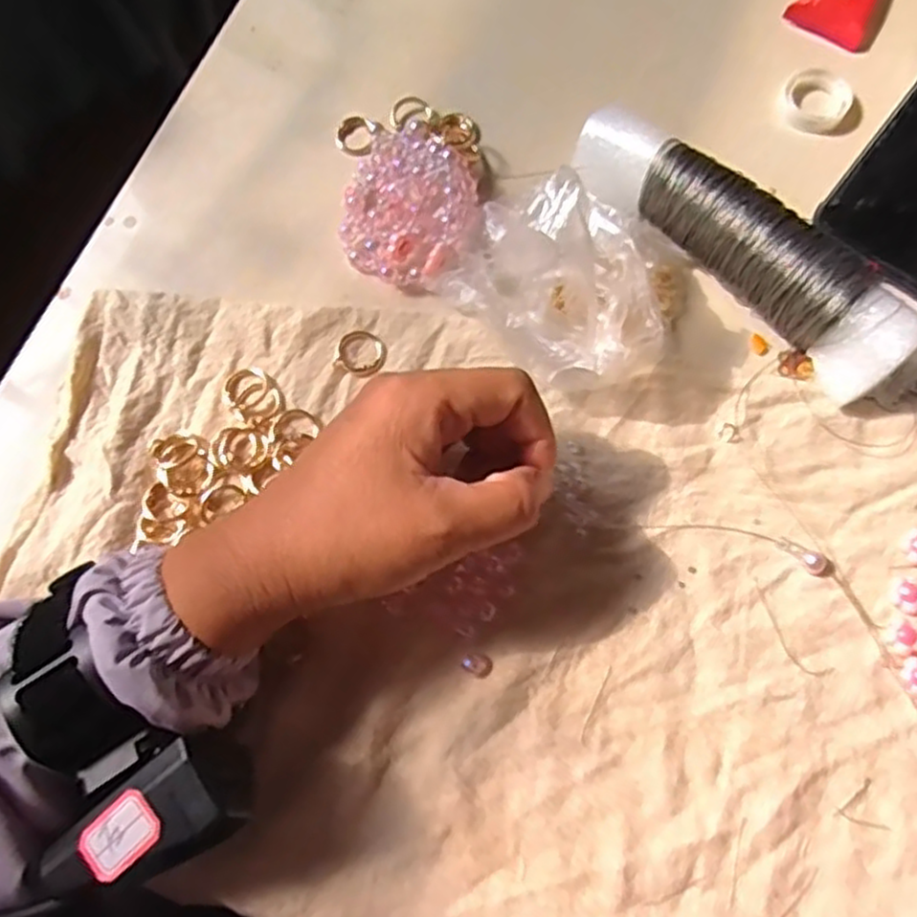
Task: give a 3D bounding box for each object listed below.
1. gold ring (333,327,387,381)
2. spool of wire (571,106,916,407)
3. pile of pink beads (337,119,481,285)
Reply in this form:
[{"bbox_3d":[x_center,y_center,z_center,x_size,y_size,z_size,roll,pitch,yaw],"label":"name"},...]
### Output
[{"bbox_3d":[-0.047,-0.051,0.357,0.024,0.004,0.024,28,75,10],"label":"gold ring"},{"bbox_3d":[0.127,-0.099,0.346,0.040,0.046,0.176,-43,76,-11],"label":"spool of wire"},{"bbox_3d":[-0.024,-0.132,0.373,0.067,0.023,0.083,28,75,10],"label":"pile of pink beads"}]

